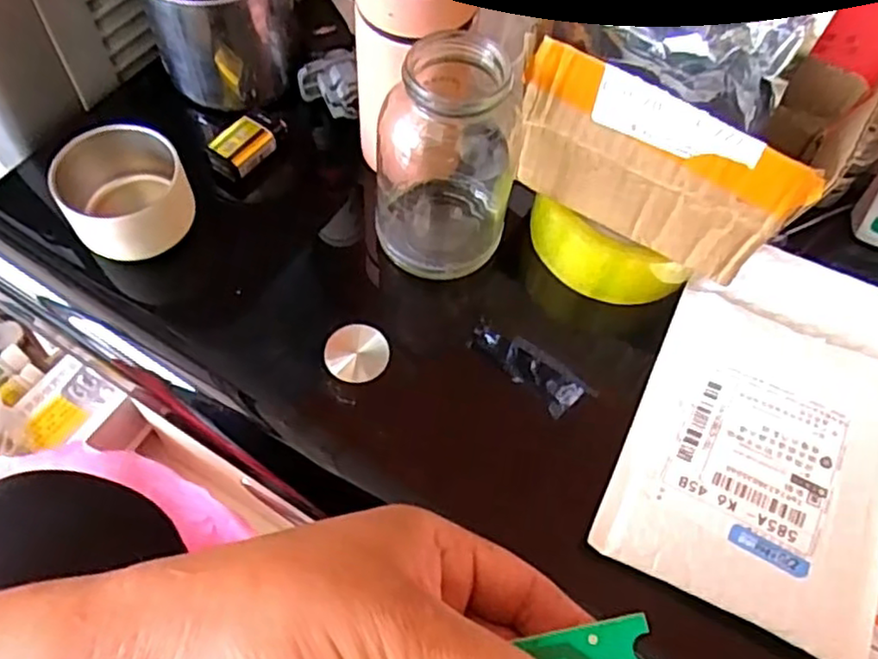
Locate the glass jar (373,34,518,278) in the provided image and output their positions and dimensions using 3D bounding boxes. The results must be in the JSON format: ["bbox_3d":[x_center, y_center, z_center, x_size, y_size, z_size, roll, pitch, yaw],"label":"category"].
[{"bbox_3d":[0.013,-0.093,0.366,0.061,0.124,0.071,31,63,13],"label":"glass jar"}]

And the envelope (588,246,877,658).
[{"bbox_3d":[0.171,0.049,0.355,0.128,0.024,0.197,24,62,10],"label":"envelope"}]

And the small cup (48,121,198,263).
[{"bbox_3d":[-0.174,-0.074,0.384,0.063,0.051,0.060,2,60,-3],"label":"small cup"}]

